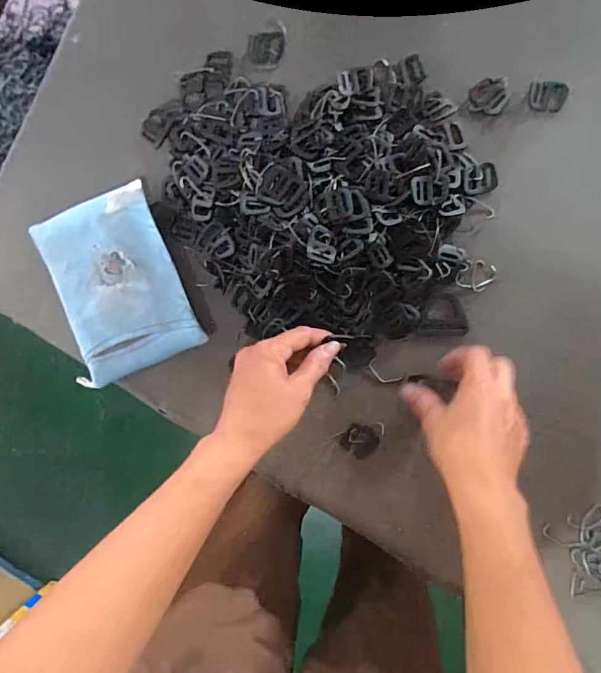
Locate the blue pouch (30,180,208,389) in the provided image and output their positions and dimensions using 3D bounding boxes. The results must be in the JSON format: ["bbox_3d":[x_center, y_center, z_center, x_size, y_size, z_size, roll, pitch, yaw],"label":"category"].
[{"bbox_3d":[-0.173,-0.047,0.432,0.114,0.033,0.160,-23,91,7],"label":"blue pouch"}]

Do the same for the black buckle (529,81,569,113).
[{"bbox_3d":[0.215,-0.209,0.395,0.031,0.006,0.026,6,94,6],"label":"black buckle"}]

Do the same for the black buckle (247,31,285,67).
[{"bbox_3d":[-0.031,-0.260,0.412,0.033,0.006,0.030,3,94,6],"label":"black buckle"}]

